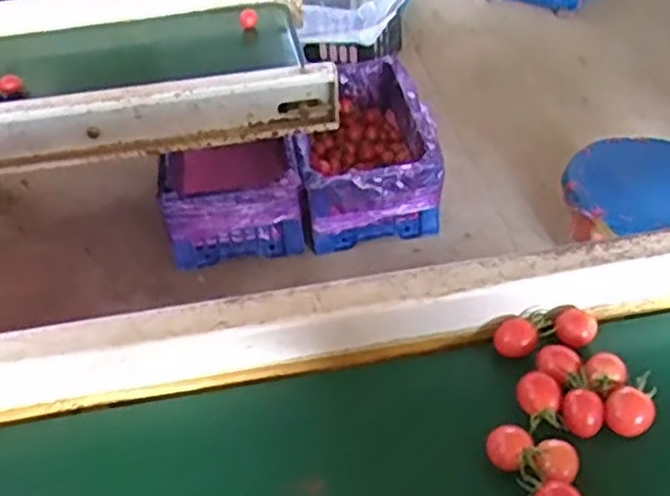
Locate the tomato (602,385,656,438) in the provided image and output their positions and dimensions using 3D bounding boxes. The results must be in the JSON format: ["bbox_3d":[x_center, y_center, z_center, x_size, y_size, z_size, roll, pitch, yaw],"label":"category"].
[{"bbox_3d":[0.192,0.112,0.489,0.030,0.034,0.027,19,49,24],"label":"tomato"}]

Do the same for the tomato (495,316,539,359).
[{"bbox_3d":[0.131,0.067,0.536,0.028,0.030,0.023,8,45,13],"label":"tomato"}]

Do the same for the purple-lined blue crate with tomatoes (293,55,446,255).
[{"bbox_3d":[0.051,-0.181,1.438,0.246,0.193,0.375,-8,44,-3],"label":"purple-lined blue crate with tomatoes"}]

